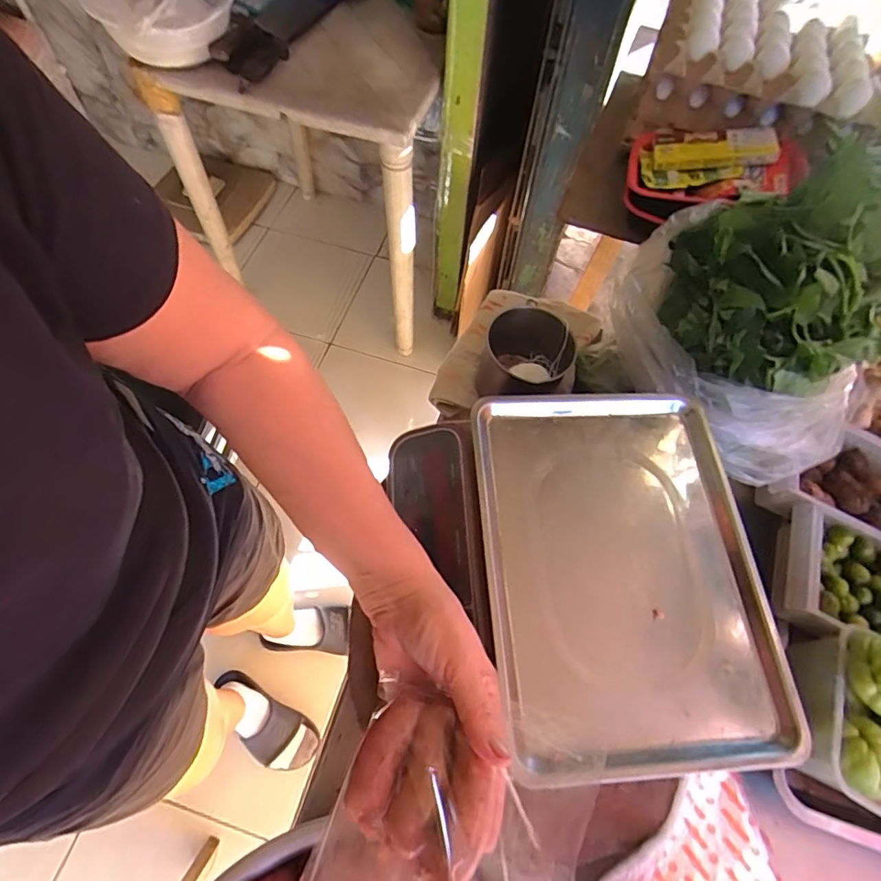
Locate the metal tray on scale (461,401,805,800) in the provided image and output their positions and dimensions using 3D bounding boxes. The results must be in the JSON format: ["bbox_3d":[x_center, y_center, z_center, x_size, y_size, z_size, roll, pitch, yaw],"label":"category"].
[{"bbox_3d":[0.160,0.106,0.457,0.241,0.030,0.317,-2,63,-4],"label":"metal tray on scale"}]

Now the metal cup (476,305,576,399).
[{"bbox_3d":[0.113,-0.111,0.691,0.118,0.086,0.098,8,63,1],"label":"metal cup"}]

